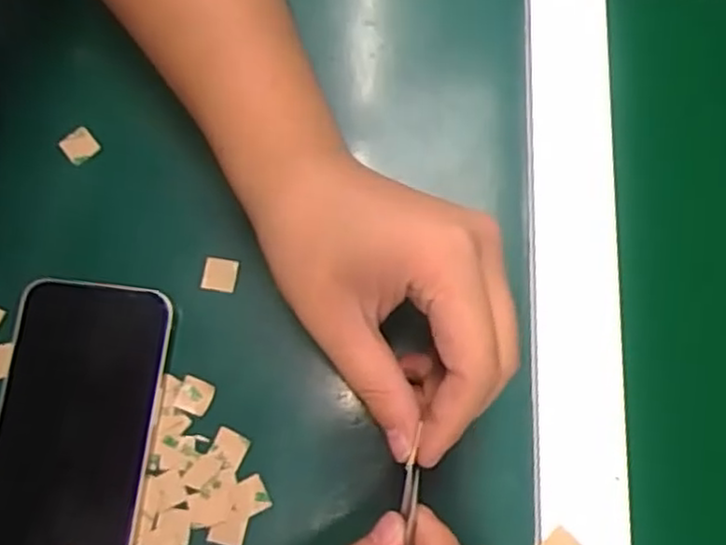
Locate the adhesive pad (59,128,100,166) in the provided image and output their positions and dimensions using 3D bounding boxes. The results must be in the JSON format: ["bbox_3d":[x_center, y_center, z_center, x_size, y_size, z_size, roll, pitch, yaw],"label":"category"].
[{"bbox_3d":[-0.143,-0.064,0.359,0.016,0.005,0.014,-41,81,-7],"label":"adhesive pad"}]

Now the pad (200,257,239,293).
[{"bbox_3d":[-0.069,0.001,0.341,0.016,0.004,0.016,7,79,2],"label":"pad"}]

